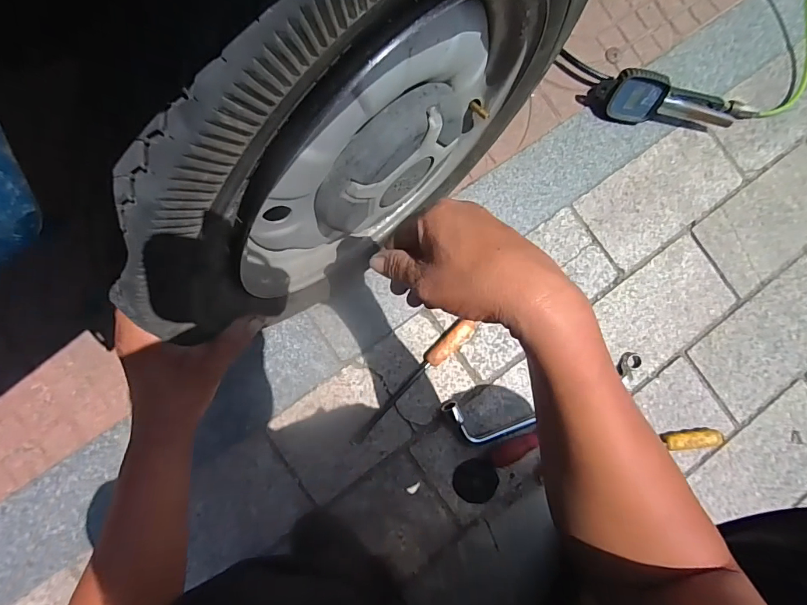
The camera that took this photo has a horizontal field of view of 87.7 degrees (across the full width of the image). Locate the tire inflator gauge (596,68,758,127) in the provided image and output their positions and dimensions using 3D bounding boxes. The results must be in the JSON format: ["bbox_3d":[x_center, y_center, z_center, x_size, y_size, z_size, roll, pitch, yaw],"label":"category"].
[{"bbox_3d":[0.481,-0.347,0.718,0.307,0.077,0.064,4,83,-5],"label":"tire inflator gauge"}]

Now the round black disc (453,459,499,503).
[{"bbox_3d":[0.113,0.278,0.653,0.068,0.006,0.066,1,83,-5],"label":"round black disc"}]

